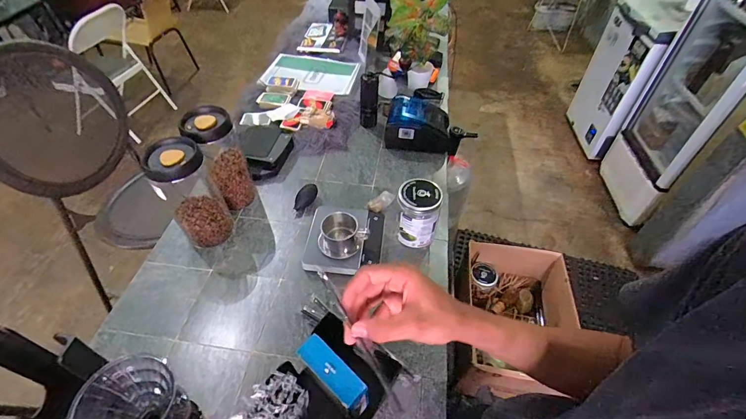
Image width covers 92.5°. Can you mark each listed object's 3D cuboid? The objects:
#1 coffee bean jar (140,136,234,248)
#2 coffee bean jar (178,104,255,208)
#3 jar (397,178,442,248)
[{"bbox_3d":[-0.362,-0.026,0.722,0.092,0.226,0.092,0,48,0],"label":"coffee bean jar"},{"bbox_3d":[-0.333,-0.103,0.791,0.090,0.224,0.106,-26,54,-21],"label":"coffee bean jar"},{"bbox_3d":[0.094,0.008,0.753,0.082,0.138,0.088,0,48,0],"label":"jar"}]

